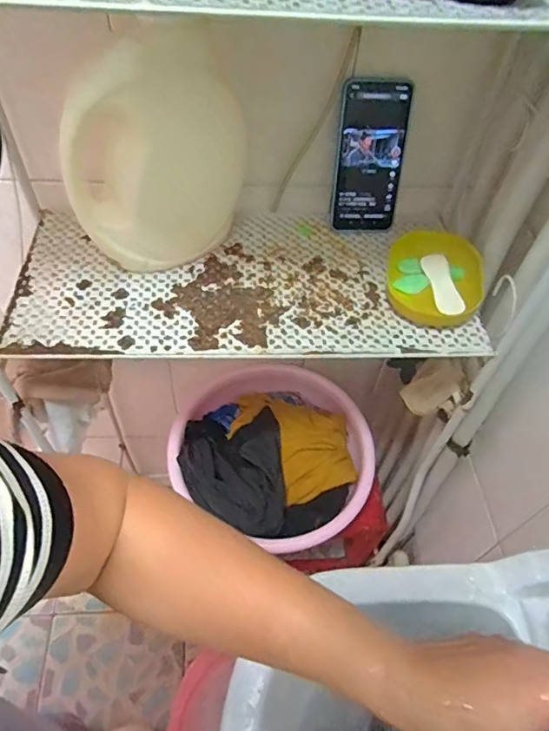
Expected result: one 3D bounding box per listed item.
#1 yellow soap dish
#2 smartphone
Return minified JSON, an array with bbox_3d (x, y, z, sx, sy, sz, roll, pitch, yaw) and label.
[{"bbox_3d":[0.191,-0.104,0.601,0.114,0.032,0.136,11,53,4],"label":"yellow soap dish"},{"bbox_3d":[0.115,-0.247,0.615,0.087,0.172,0.018,-1,31,-5],"label":"smartphone"}]

